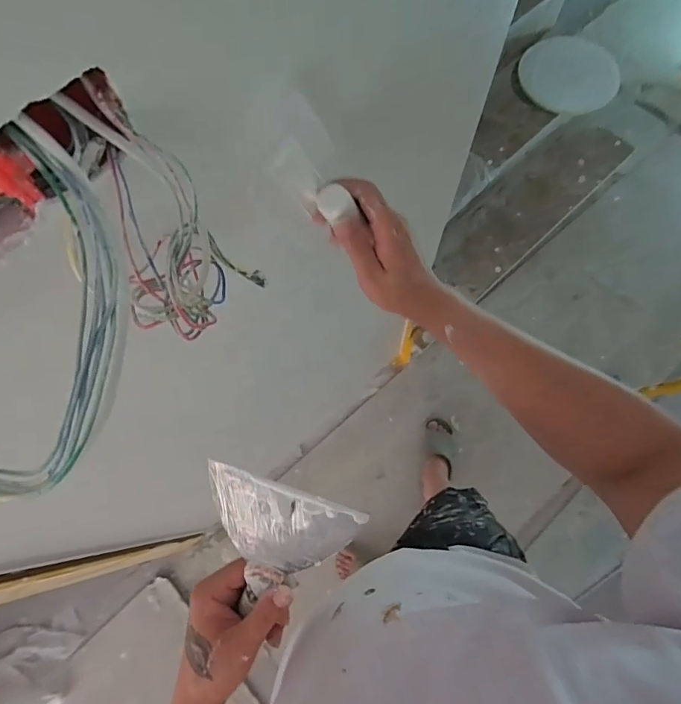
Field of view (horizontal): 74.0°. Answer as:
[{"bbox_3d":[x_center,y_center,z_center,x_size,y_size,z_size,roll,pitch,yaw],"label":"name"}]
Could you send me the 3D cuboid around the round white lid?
[{"bbox_3d":[0.701,-0.853,1.396,0.296,0.186,0.034,34,36,18],"label":"round white lid"}]

